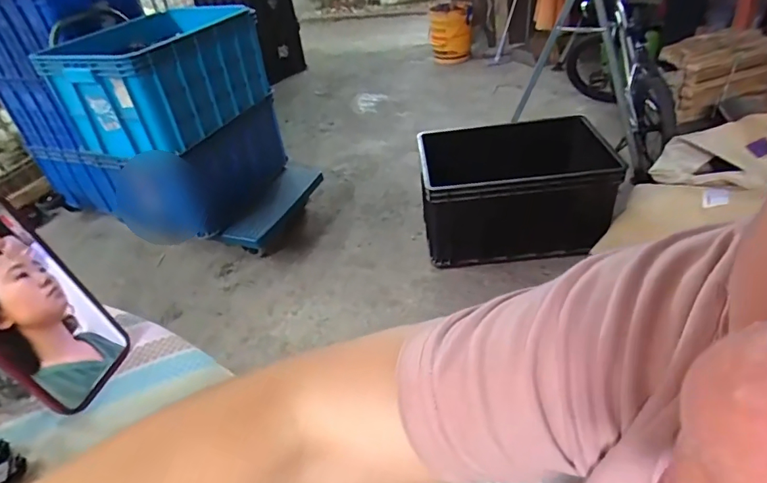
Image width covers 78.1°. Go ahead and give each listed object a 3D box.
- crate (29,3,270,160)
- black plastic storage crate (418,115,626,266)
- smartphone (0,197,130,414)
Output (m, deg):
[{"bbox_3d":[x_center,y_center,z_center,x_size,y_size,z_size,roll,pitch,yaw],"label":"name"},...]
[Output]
[{"bbox_3d":[-0.698,-0.549,1.563,0.397,0.292,0.585,16,43,25],"label":"crate"},{"bbox_3d":[0.435,-0.167,1.614,0.602,0.332,0.403,-4,38,3],"label":"black plastic storage crate"},{"bbox_3d":[-0.249,0.047,0.336,0.007,0.159,0.077,-8,35,22],"label":"smartphone"}]

